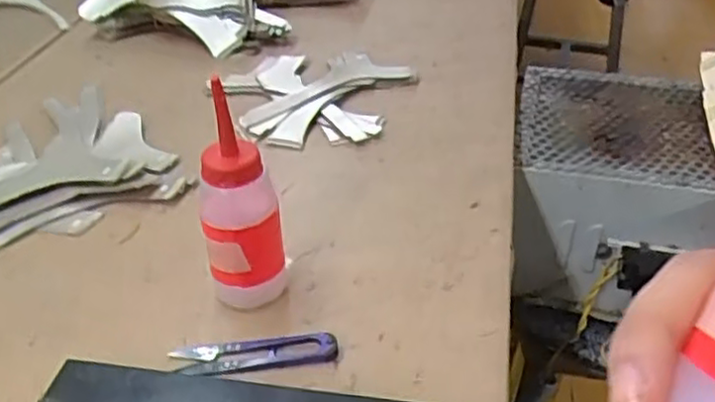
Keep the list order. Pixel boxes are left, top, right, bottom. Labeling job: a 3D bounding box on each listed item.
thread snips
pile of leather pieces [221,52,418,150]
[{"bbox_3d":[-0.064,0.093,0.446,0.100,0.009,0.024,-3,36,-5],"label":"thread snips"},{"bbox_3d":[-0.038,-0.107,0.725,0.186,0.016,0.176,0,35,-2],"label":"pile of leather pieces"}]

